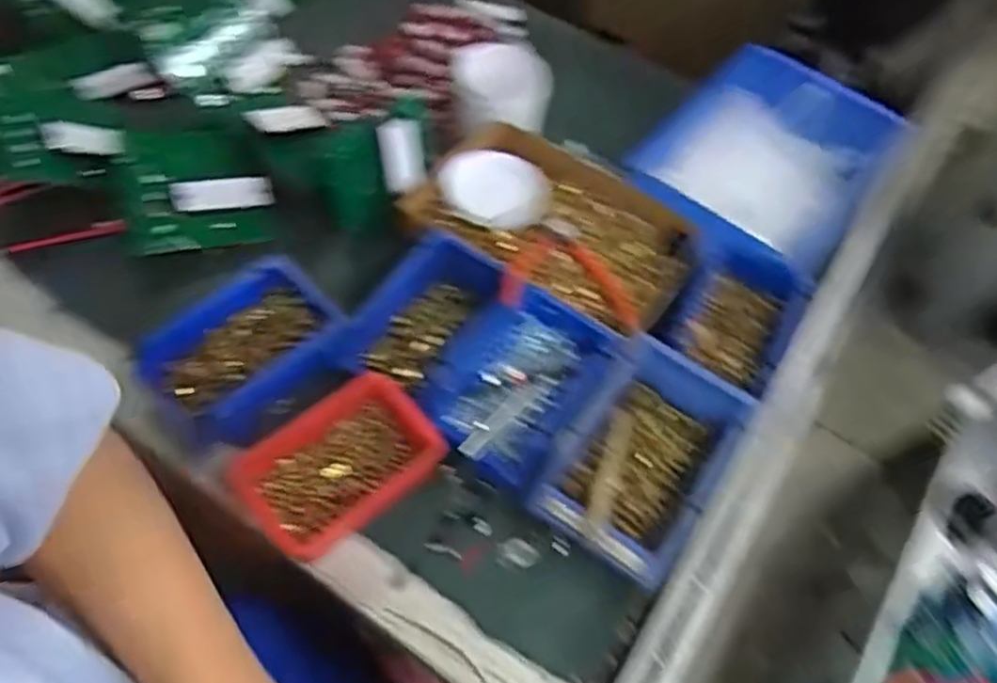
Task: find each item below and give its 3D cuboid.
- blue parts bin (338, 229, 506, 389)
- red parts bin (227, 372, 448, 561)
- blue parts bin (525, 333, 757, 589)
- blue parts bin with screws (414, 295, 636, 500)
[{"bbox_3d":[-0.066,-0.025,0.664,0.082,0.062,0.158,33,61,15],"label":"blue parts bin"},{"bbox_3d":[-0.134,0.105,0.603,0.156,0.050,0.102,-32,66,-22],"label":"red parts bin"},{"bbox_3d":[0.124,0.099,0.614,0.130,0.068,0.187,34,61,15],"label":"blue parts bin"},{"bbox_3d":[0.014,0.042,0.644,0.136,0.072,0.169,35,62,16],"label":"blue parts bin with screws"}]

